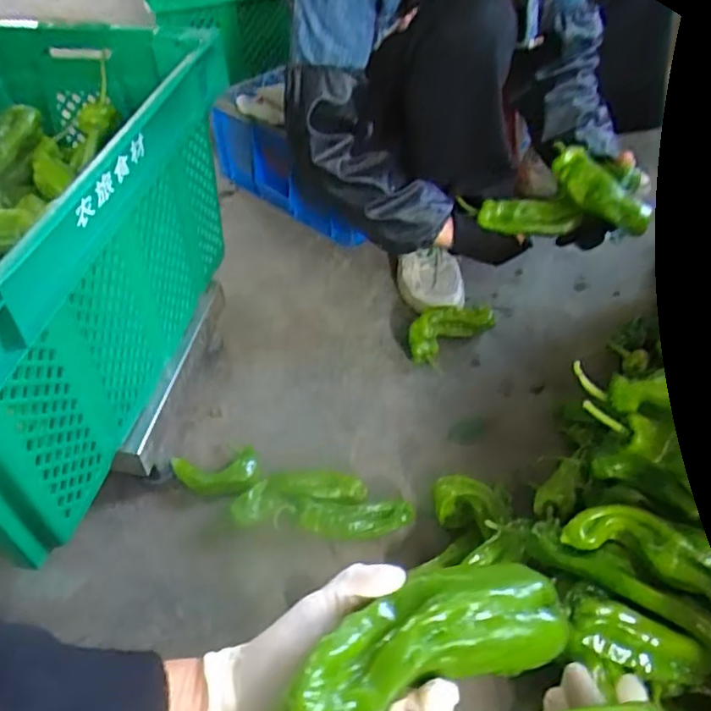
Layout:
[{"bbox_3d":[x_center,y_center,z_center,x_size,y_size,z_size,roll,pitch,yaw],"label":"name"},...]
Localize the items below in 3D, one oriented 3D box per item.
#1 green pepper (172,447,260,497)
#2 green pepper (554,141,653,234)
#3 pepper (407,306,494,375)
[{"bbox_3d":[-0.168,0.148,0.801,0.102,0.033,0.059,-14,46,-10],"label":"green pepper"},{"bbox_3d":[0.323,-0.213,0.859,0.042,0.050,0.143,-38,78,-29],"label":"green pepper"},{"bbox_3d":[0.132,-0.037,0.972,0.147,0.047,0.070,-35,53,-27],"label":"pepper"}]

